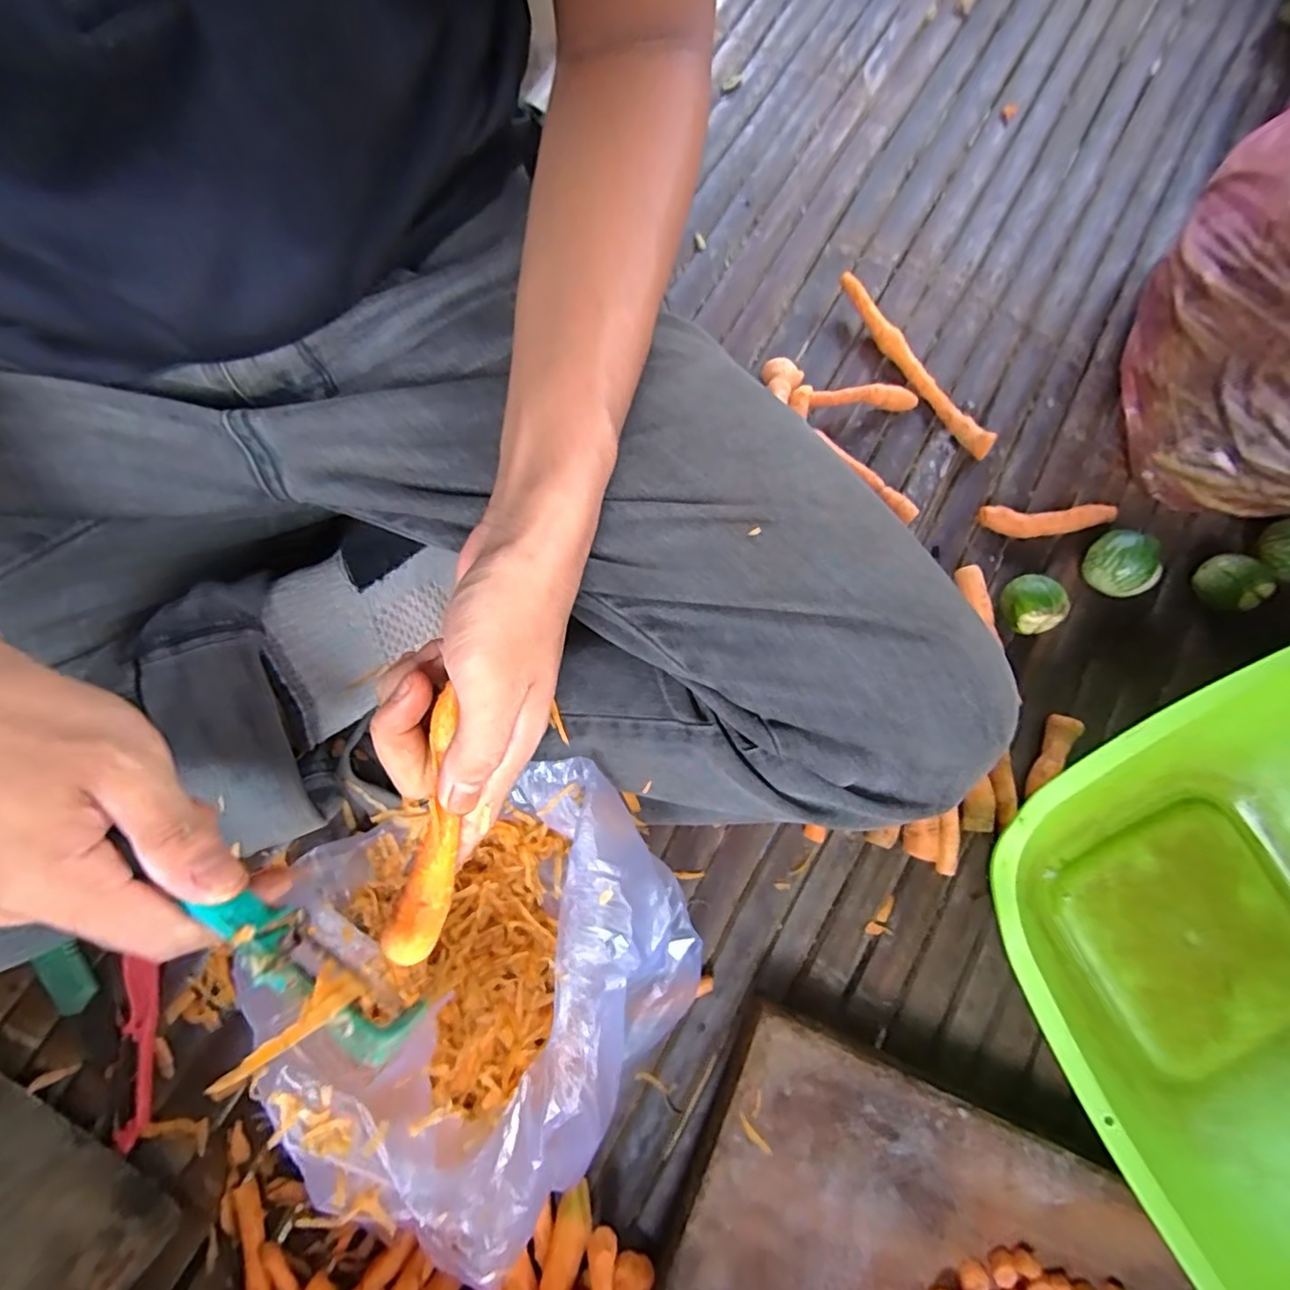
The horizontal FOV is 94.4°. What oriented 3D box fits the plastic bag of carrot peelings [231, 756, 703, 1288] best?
[{"bbox_3d":[-0.077,0.161,0.299,0.184,0.153,0.179,-23,79,-6],"label":"plastic bag of carrot peelings"}]

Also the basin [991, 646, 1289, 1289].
[{"bbox_3d":[0.342,0.174,0.330,0.279,0.091,0.261,-26,79,-9],"label":"basin"}]

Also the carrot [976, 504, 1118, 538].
[{"bbox_3d":[0.289,-0.089,0.429,0.088,0.018,0.022,1,76,-2],"label":"carrot"}]

